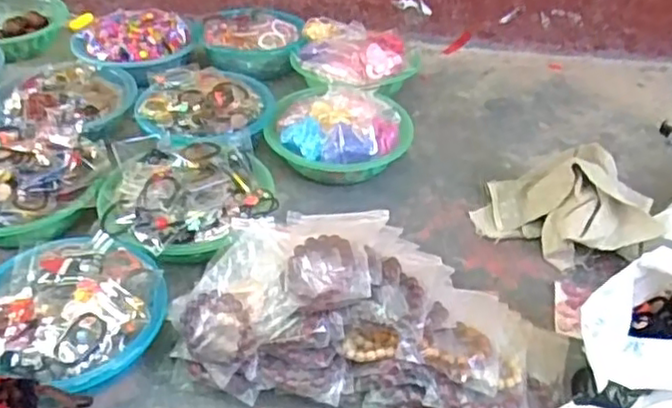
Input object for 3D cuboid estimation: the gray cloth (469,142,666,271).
[{"bbox_3d":[0.349,-0.006,0.987,0.245,0.104,0.194,24,44,23],"label":"gray cloth"}]

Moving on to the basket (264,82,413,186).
[{"bbox_3d":[0.005,-0.111,1.082,0.230,0.105,0.183,-11,42,-17],"label":"basket"}]

